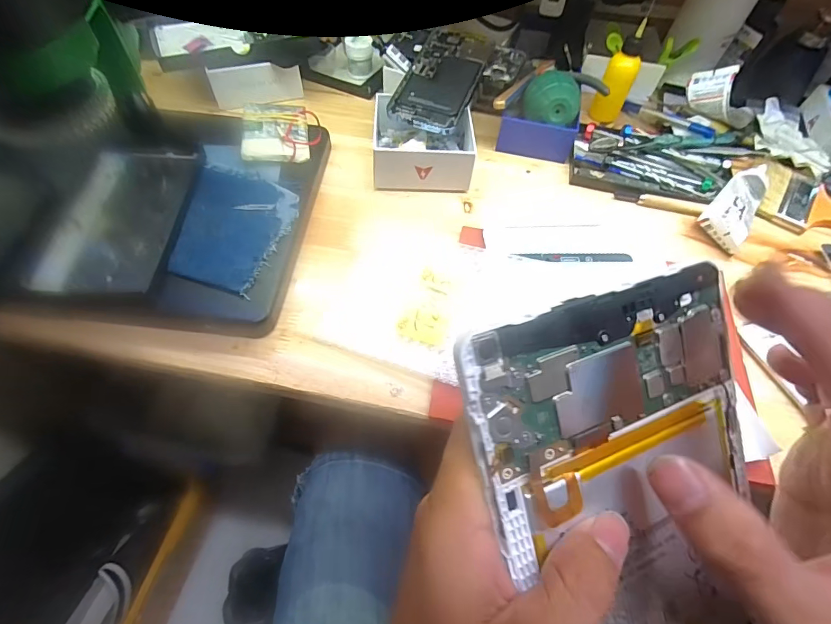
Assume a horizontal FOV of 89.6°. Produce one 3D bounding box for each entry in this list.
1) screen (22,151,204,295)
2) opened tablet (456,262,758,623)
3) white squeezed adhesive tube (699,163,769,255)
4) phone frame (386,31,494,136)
[{"bbox_3d":[-0.252,-0.081,0.359,0.097,0.008,0.154,1,59,-4],"label":"screen"},{"bbox_3d":[0.092,0.090,0.167,0.119,0.005,0.201,-16,97,-17],"label":"opened tablet"},{"bbox_3d":[0.330,-0.108,0.424,0.045,0.021,0.104,38,64,18],"label":"white squeezed adhesive tube"},{"bbox_3d":[0.029,-0.255,0.460,0.075,0.014,0.146,19,60,9],"label":"phone frame"}]

